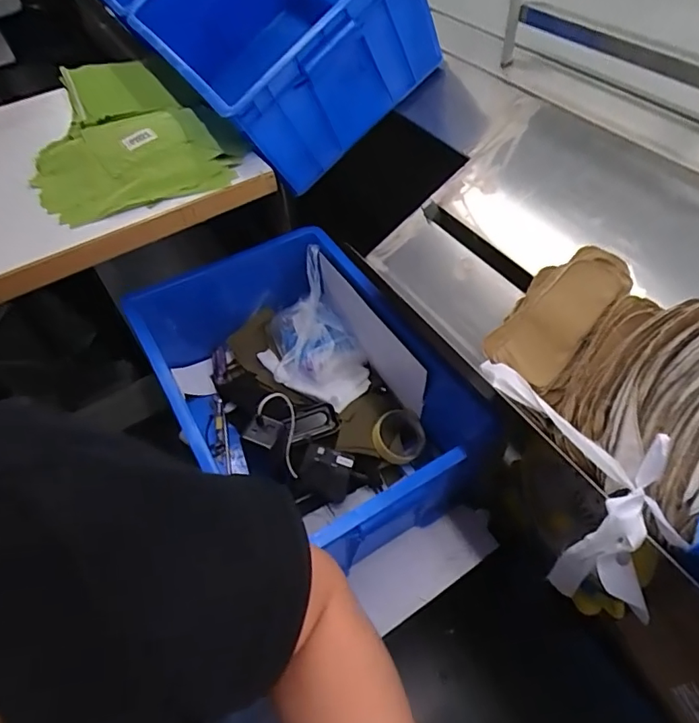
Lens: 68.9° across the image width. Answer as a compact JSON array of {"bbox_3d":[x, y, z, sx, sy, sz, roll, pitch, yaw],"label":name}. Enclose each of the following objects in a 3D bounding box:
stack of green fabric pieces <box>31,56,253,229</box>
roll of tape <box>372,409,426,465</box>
[{"bbox_3d":[-0.387,-0.409,0.865,0.308,0.048,0.490,-26,54,-15],"label":"stack of green fabric pieces"},{"bbox_3d":[0.078,0.121,0.811,0.082,0.023,0.083,-16,73,-13],"label":"roll of tape"}]

